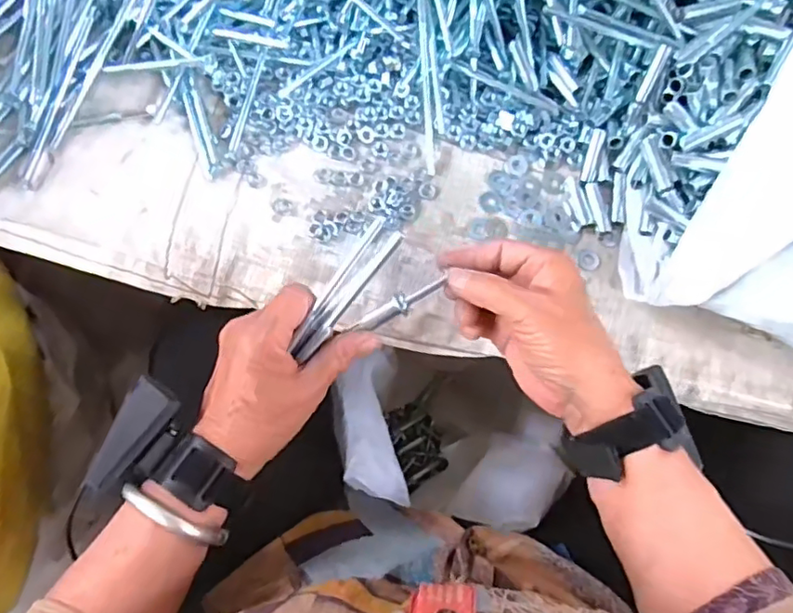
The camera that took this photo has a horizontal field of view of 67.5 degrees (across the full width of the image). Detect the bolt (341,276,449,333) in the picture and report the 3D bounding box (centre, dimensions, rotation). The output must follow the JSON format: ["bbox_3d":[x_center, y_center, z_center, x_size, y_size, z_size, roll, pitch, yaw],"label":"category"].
[{"bbox_3d":[0.001,0.000,0.398,0.069,0.009,0.012,-29,78,10],"label":"bolt"}]

